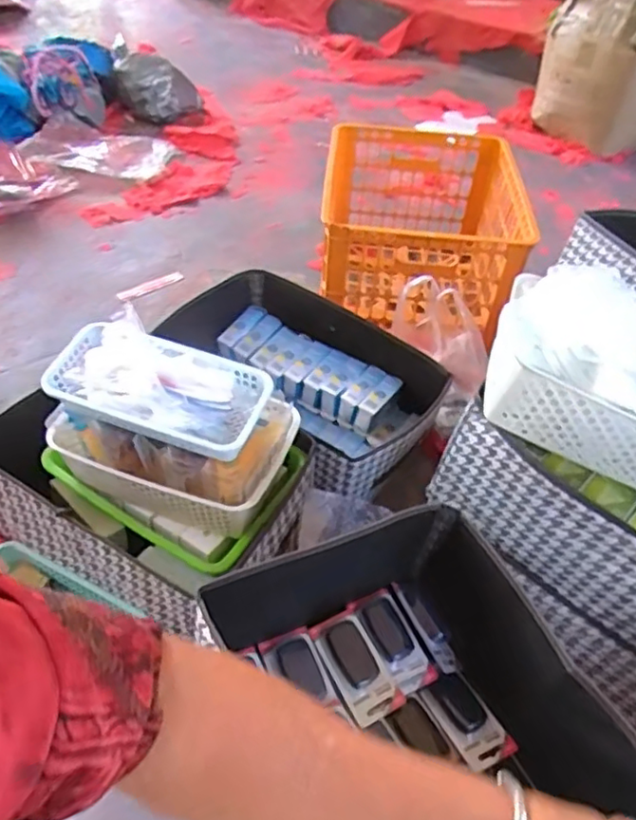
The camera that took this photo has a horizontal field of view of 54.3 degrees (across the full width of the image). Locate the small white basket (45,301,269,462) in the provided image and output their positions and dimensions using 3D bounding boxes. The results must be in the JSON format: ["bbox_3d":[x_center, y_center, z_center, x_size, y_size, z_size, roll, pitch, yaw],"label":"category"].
[{"bbox_3d":[-0.198,-0.028,0.765,0.265,0.069,0.141,17,48,11],"label":"small white basket"}]

